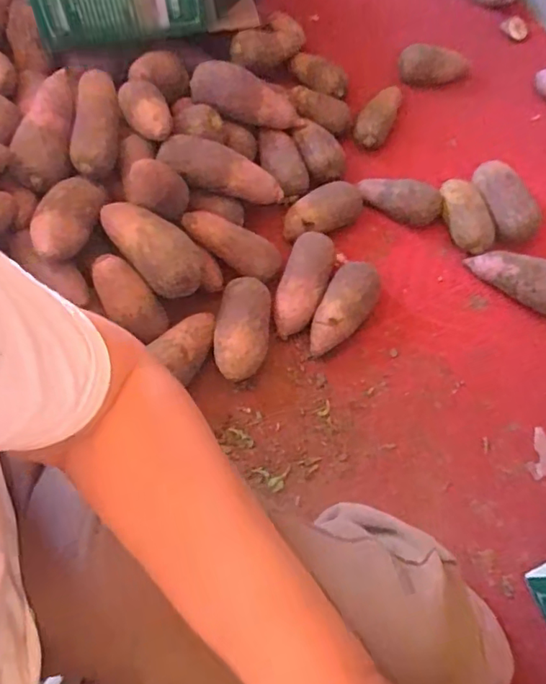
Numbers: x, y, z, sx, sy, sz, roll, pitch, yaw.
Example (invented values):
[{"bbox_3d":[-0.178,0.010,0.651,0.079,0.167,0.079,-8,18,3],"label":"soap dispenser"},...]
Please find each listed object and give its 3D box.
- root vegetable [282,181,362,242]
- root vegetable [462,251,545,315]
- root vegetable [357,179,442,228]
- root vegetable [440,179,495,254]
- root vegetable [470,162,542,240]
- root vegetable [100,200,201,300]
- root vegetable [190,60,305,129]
[{"bbox_3d":[0.083,-0.219,0.911,0.138,0.059,0.072,-26,69,-14],"label":"root vegetable"},{"bbox_3d":[0.397,-0.097,0.868,0.172,0.072,0.072,16,66,4],"label":"root vegetable"},{"bbox_3d":[0.214,-0.242,0.930,0.141,0.054,0.061,23,66,7],"label":"root vegetable"},{"bbox_3d":[0.317,-0.206,0.910,0.067,0.060,0.138,-11,67,-8],"label":"root vegetable"},{"bbox_3d":[0.382,-0.233,0.917,0.071,0.063,0.153,-14,67,-9],"label":"root vegetable"},{"bbox_3d":[-0.167,-0.135,0.774,0.157,0.064,0.082,42,70,15],"label":"root vegetable"},{"bbox_3d":[-0.043,-0.421,0.936,0.181,0.065,0.084,12,63,-27],"label":"root vegetable"}]

